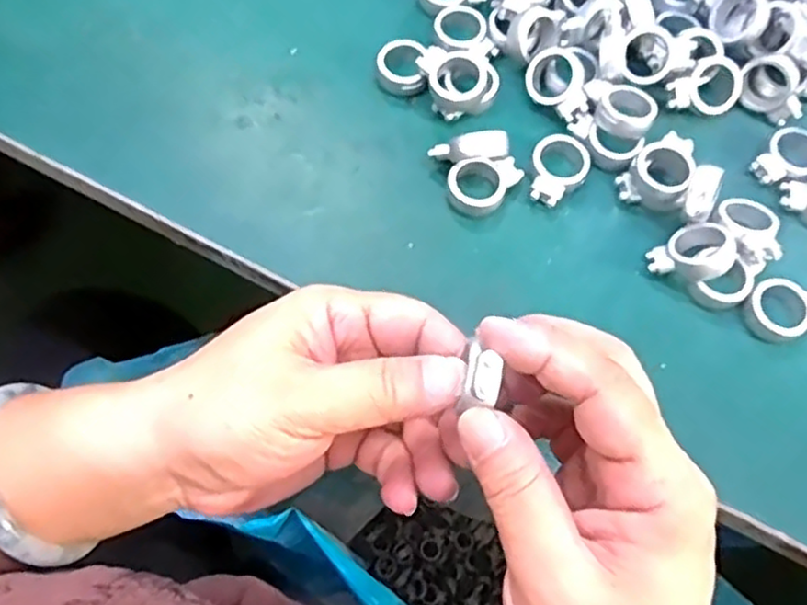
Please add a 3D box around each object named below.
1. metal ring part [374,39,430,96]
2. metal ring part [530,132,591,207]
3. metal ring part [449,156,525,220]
[{"bbox_3d":[-0.001,-0.111,0.332,0.024,0.015,0.026,1,69,-3],"label":"metal ring part"},{"bbox_3d":[0.069,-0.059,0.315,0.025,0.008,0.033,26,70,7],"label":"metal ring part"},{"bbox_3d":[0.037,-0.052,0.309,0.034,0.014,0.023,-12,70,-8],"label":"metal ring part"}]

